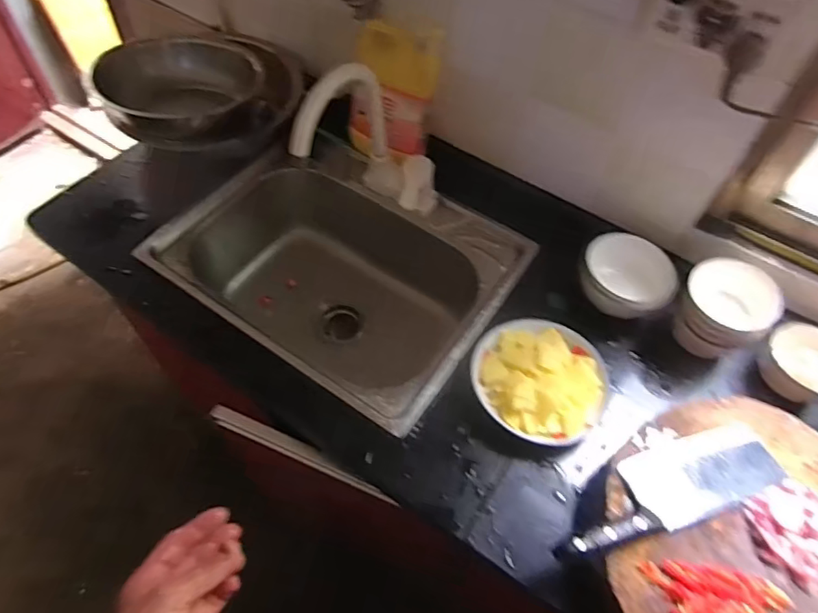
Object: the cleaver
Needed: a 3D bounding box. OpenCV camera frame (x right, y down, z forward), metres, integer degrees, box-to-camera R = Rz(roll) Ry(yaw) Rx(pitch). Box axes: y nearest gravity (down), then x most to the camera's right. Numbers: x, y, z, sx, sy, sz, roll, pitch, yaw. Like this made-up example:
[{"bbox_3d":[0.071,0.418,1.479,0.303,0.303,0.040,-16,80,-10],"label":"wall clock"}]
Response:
[{"bbox_3d":[0.286,0.205,0.621,0.279,0.029,0.087,-15,58,-14],"label":"cleaver"}]

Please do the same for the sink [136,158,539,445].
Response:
[{"bbox_3d":[-0.109,-0.040,0.957,0.503,0.212,0.396,30,59,16],"label":"sink"}]

